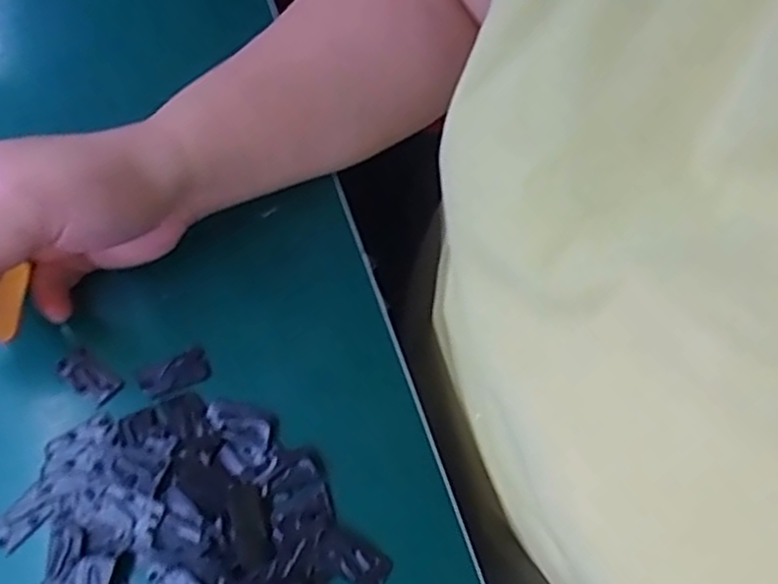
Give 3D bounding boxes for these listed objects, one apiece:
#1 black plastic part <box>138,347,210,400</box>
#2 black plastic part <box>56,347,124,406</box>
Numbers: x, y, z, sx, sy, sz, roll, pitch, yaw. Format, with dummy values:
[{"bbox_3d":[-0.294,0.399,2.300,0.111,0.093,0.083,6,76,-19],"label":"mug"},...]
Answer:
[{"bbox_3d":[-0.109,0.041,0.358,0.034,0.004,0.017,-22,69,-6],"label":"black plastic part"},{"bbox_3d":[-0.152,0.042,0.359,0.035,0.004,0.017,35,74,15],"label":"black plastic part"}]

